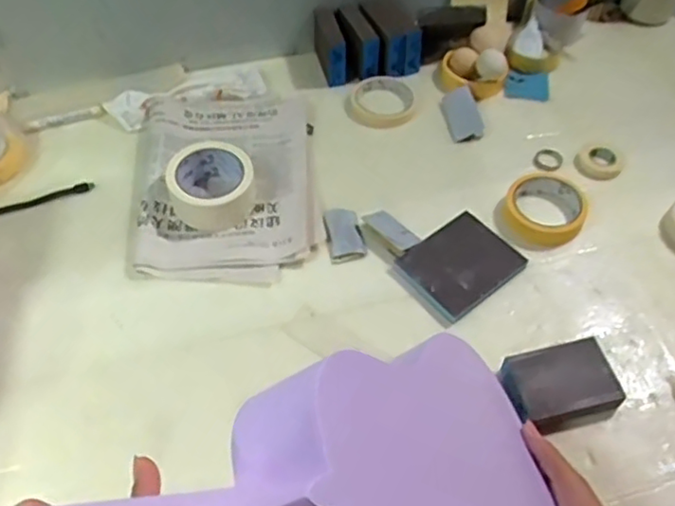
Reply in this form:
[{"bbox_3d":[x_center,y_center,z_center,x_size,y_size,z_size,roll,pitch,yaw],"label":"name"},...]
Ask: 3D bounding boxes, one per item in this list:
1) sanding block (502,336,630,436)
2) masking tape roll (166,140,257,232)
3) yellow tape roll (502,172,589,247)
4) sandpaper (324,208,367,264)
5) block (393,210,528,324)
[{"bbox_3d":[0.214,0.126,0.632,0.103,0.022,0.073,-13,54,-10],"label":"sanding block"},{"bbox_3d":[-0.145,-0.077,0.771,0.102,0.058,0.089,-13,54,-10],"label":"masking tape roll"},{"bbox_3d":[0.233,-0.053,0.744,0.087,0.028,0.090,0,53,0],"label":"yellow tape roll"},{"bbox_3d":[0.007,-0.022,0.752,0.039,0.015,0.065,-9,53,-6],"label":"sandpaper"},{"bbox_3d":[0.135,0.009,0.715,0.112,0.018,0.094,-37,67,-15],"label":"block"}]

